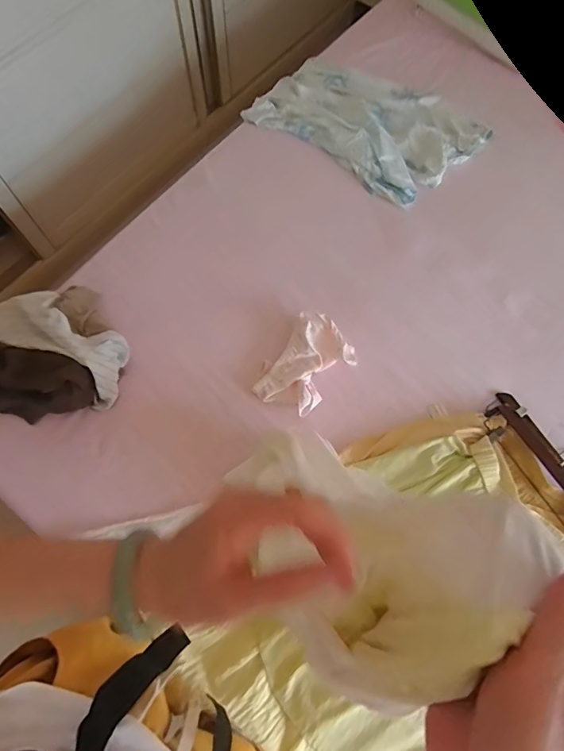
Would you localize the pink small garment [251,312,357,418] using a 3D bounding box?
[{"bbox_3d":[0.047,-0.019,0.917,0.131,0.033,0.205,38,73,12],"label":"pink small garment"}]

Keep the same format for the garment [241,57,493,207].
[{"bbox_3d":[0.209,-0.653,1.156,0.525,0.038,0.350,40,74,12],"label":"garment"}]

